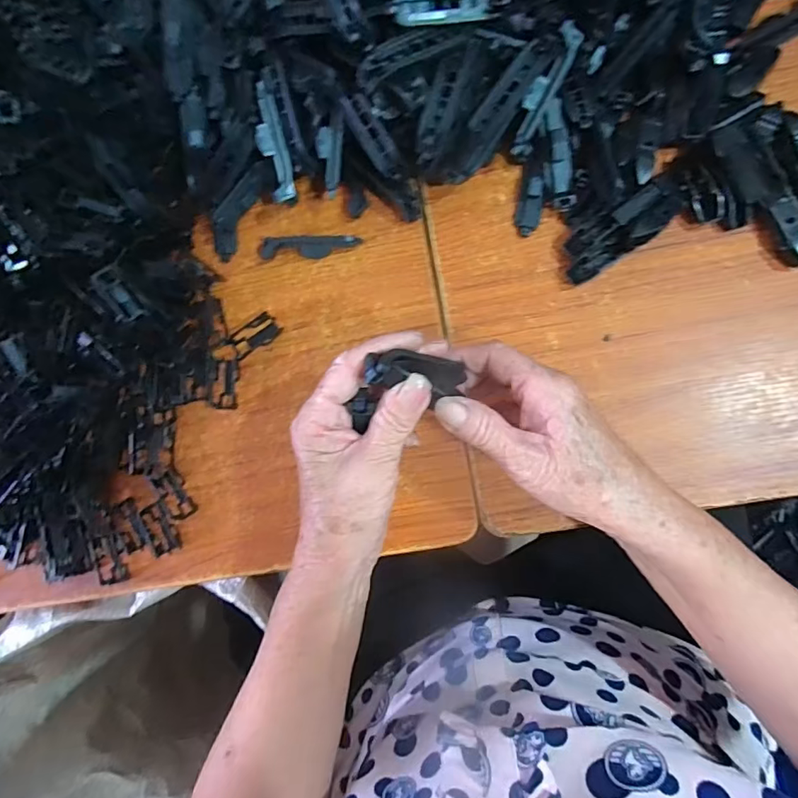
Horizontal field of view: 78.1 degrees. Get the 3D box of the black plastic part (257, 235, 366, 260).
[{"bbox_3d":[-0.067,-0.114,0.371,0.077,0.011,0.015,0,88,7],"label":"black plastic part"}]

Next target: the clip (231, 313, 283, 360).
[{"bbox_3d":[-0.110,-0.048,0.375,0.040,0.004,0.022,-35,84,4],"label":"clip"}]

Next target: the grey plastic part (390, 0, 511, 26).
[{"bbox_3d":[0.031,-0.232,0.289,0.068,0.013,0.017,-10,86,-8],"label":"grey plastic part"}]

